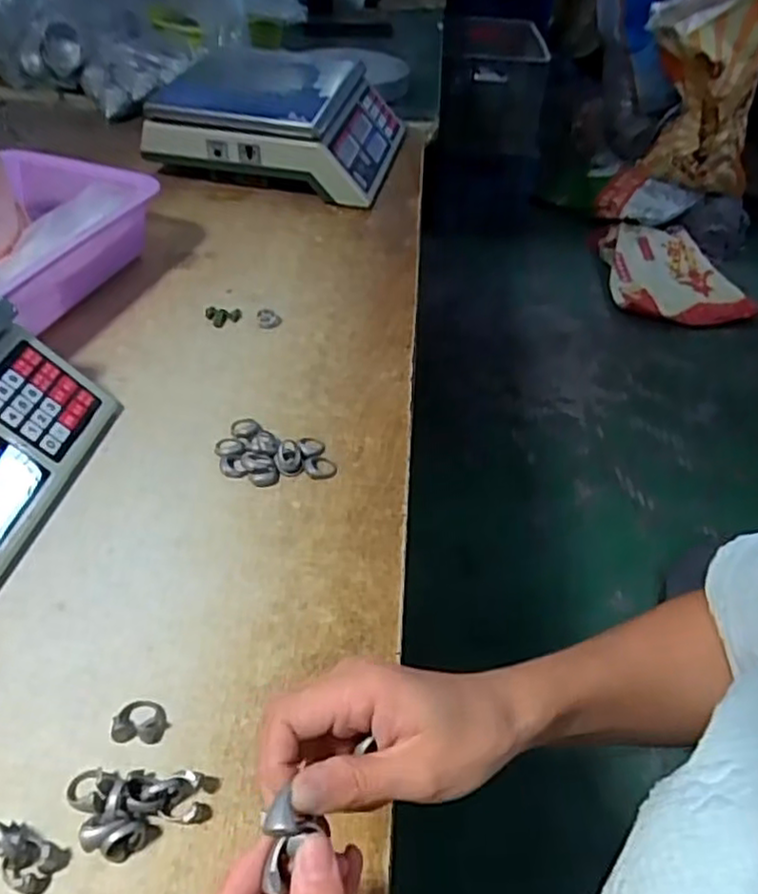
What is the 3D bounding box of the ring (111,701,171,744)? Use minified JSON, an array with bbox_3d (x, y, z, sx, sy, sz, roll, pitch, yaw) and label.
[{"bbox_3d":[-0.136,0.155,0.392,0.028,0.010,0.025,5,43,1],"label":"ring"}]

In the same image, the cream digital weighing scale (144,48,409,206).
[{"bbox_3d":[-0.141,-0.464,0.972,0.298,0.122,0.318,8,43,5],"label":"cream digital weighing scale"}]

